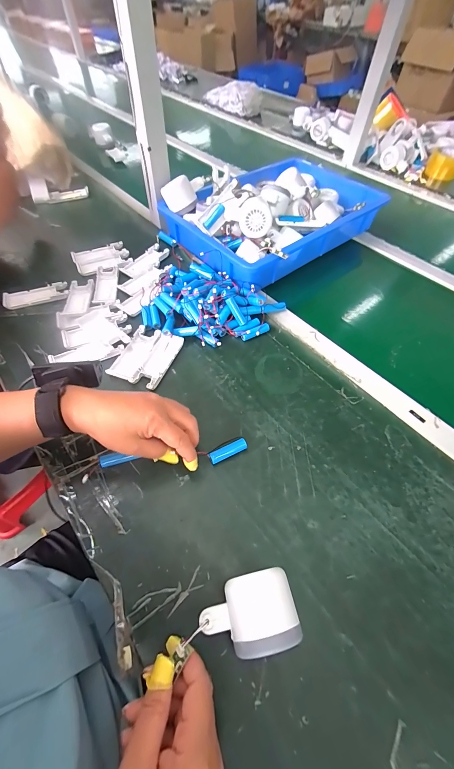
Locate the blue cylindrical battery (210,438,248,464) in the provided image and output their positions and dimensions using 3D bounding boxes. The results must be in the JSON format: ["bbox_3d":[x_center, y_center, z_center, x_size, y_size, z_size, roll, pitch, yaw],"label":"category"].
[{"bbox_3d":[0.002,0.086,0.368,0.049,0.012,0.014,-21,60,-16],"label":"blue cylindrical battery"}]

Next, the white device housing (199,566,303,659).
[{"bbox_3d":[0.018,0.203,0.259,0.080,0.058,0.053,-9,57,-9],"label":"white device housing"}]

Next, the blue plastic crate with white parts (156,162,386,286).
[{"bbox_3d":[0.105,-0.370,0.610,0.419,0.111,0.277,-35,65,-23],"label":"blue plastic crate with white parts"}]

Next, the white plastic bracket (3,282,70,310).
[{"bbox_3d":[-0.343,-0.161,0.522,0.106,0.014,0.037,-17,59,-13],"label":"white plastic bracket"}]

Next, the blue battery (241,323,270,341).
[{"bbox_3d":[0.050,-0.087,0.485,0.052,0.014,0.014,-28,62,-15],"label":"blue battery"}]

